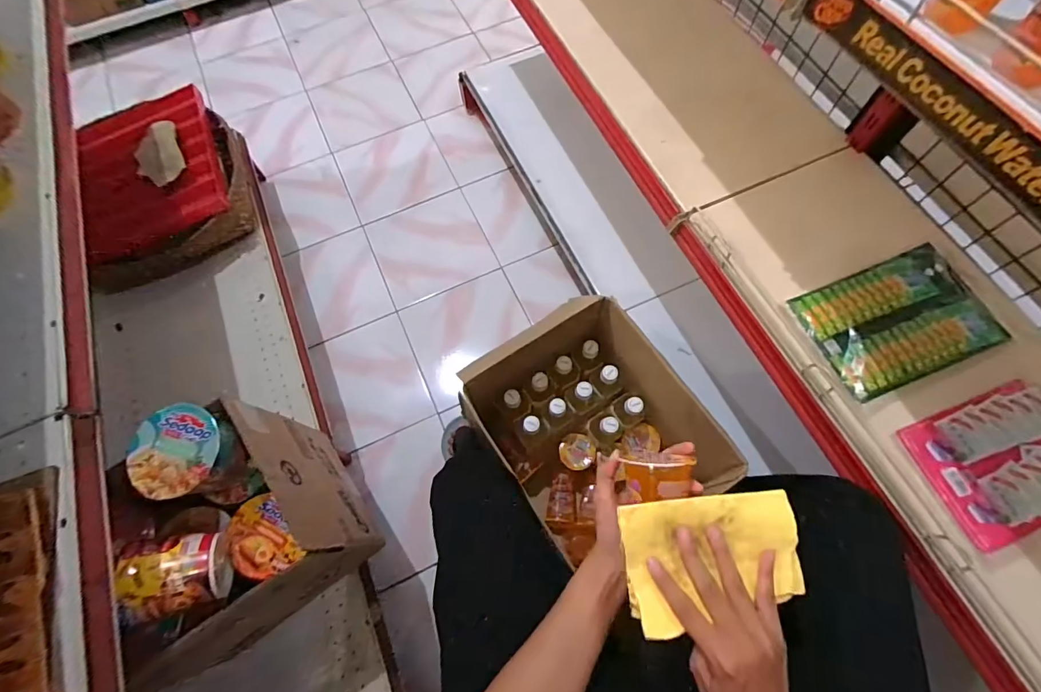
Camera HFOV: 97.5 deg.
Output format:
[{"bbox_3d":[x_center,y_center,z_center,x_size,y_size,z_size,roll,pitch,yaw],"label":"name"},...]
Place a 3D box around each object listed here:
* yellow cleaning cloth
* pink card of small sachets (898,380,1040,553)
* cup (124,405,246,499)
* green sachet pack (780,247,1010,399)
[{"bbox_3d":[0.167,0.185,0.392,0.147,0.021,0.100,-6,68,0],"label":"yellow cleaning cloth"},{"bbox_3d":[0.623,0.147,0.583,0.200,0.012,0.157,-20,69,-6],"label":"pink card of small sachets"},{"bbox_3d":[-0.422,0.139,0.589,0.118,0.091,0.106,21,70,10],"label":"cup"},{"bbox_3d":[0.547,-0.043,0.658,0.246,0.019,0.169,-21,69,-6],"label":"green sachet pack"}]

